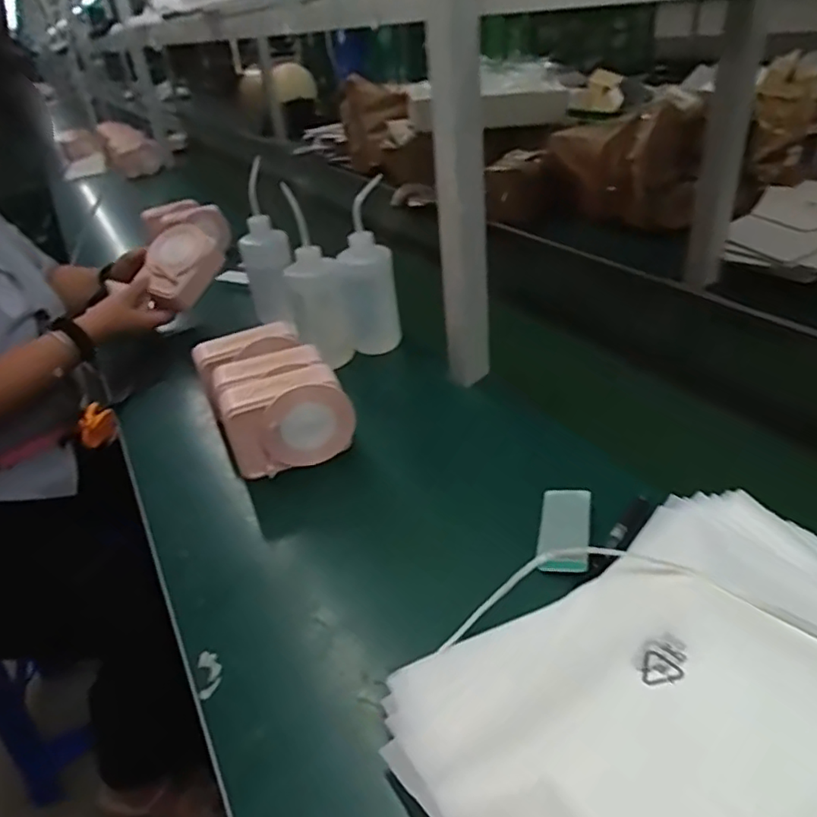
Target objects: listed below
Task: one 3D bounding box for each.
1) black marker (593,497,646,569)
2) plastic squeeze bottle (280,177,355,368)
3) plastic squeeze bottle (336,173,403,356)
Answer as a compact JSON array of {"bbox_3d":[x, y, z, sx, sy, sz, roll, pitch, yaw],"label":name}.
[{"bbox_3d":[0.188,0.107,0.535,0.012,0.011,0.106,19,42,35],"label":"black marker"},{"bbox_3d":[-0.124,-0.157,0.814,0.075,0.208,0.066,-16,34,-13],"label":"plastic squeeze bottle"},{"bbox_3d":[-0.058,-0.184,0.846,0.074,0.194,0.066,-8,33,0],"label":"plastic squeeze bottle"}]

